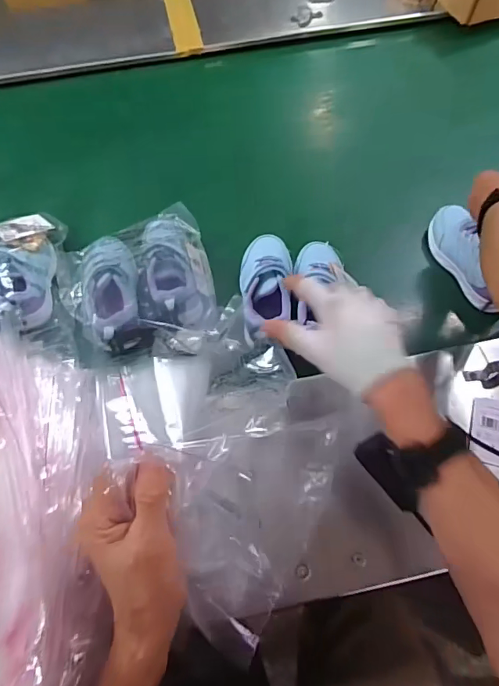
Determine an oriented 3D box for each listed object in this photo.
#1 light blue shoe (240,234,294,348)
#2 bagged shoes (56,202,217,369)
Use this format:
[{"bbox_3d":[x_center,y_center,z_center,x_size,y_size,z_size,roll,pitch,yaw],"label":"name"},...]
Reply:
[{"bbox_3d":[0.021,-0.075,0.611,0.070,0.057,0.175,4,59,1],"label":"light blue shoe"},{"bbox_3d":[-0.158,-0.081,0.632,0.209,0.075,0.221,-17,65,-9],"label":"bagged shoes"}]

